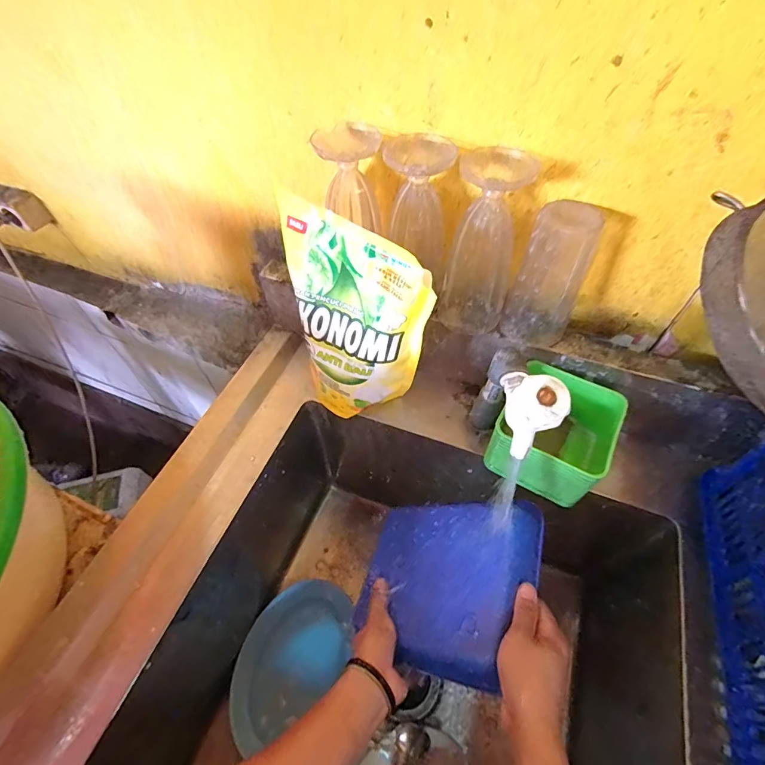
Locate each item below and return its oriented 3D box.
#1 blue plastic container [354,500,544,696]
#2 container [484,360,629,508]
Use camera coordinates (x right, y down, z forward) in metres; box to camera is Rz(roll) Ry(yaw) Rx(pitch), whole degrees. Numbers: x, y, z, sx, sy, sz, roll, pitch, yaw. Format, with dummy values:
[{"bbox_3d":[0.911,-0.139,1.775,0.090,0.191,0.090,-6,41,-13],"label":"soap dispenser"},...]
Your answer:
[{"bbox_3d":[0.072,0.241,0.507,0.228,0.032,0.189,-19,39,39],"label":"blue plastic container"},{"bbox_3d":[0.216,0.066,0.525,0.121,0.095,0.140,30,60,21],"label":"container"}]

